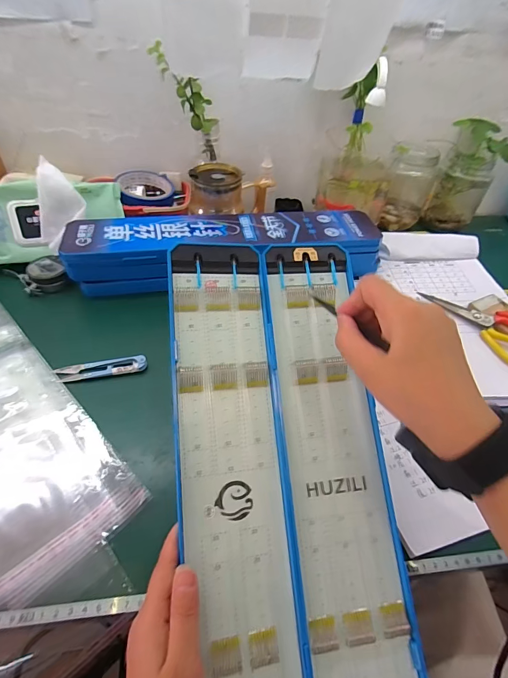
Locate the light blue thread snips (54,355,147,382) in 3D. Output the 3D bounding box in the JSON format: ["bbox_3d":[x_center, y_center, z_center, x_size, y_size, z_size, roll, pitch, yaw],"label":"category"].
[{"bbox_3d":[-0.172,0.031,0.407,0.096,0.008,0.025,-6,48,-11],"label":"light blue thread snips"}]

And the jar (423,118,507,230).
[{"bbox_3d":[0.393,-0.300,0.665,0.108,0.162,0.098,20,48,13],"label":"jar"}]

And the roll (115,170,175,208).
[{"bbox_3d":[-0.172,-0.239,0.580,0.086,0.028,0.080,3,47,-3],"label":"roll"}]

